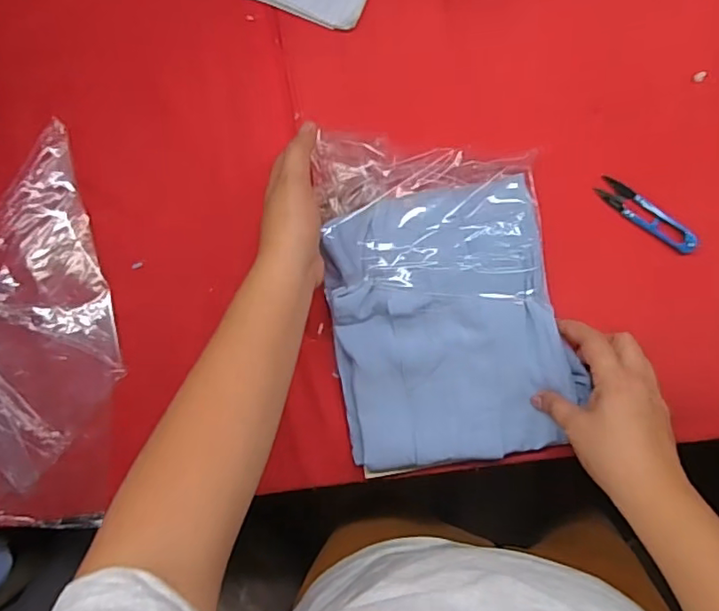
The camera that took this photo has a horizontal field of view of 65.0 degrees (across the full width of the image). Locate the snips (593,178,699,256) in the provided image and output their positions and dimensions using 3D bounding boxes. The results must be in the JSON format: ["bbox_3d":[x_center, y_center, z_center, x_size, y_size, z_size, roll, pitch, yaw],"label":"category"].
[{"bbox_3d":[0.268,-0.083,0.526,0.105,0.016,0.023,36,89,9],"label":"snips"}]

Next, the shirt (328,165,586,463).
[{"bbox_3d":[0.080,0.018,0.516,0.207,0.055,0.243,-8,83,5],"label":"shirt"}]

